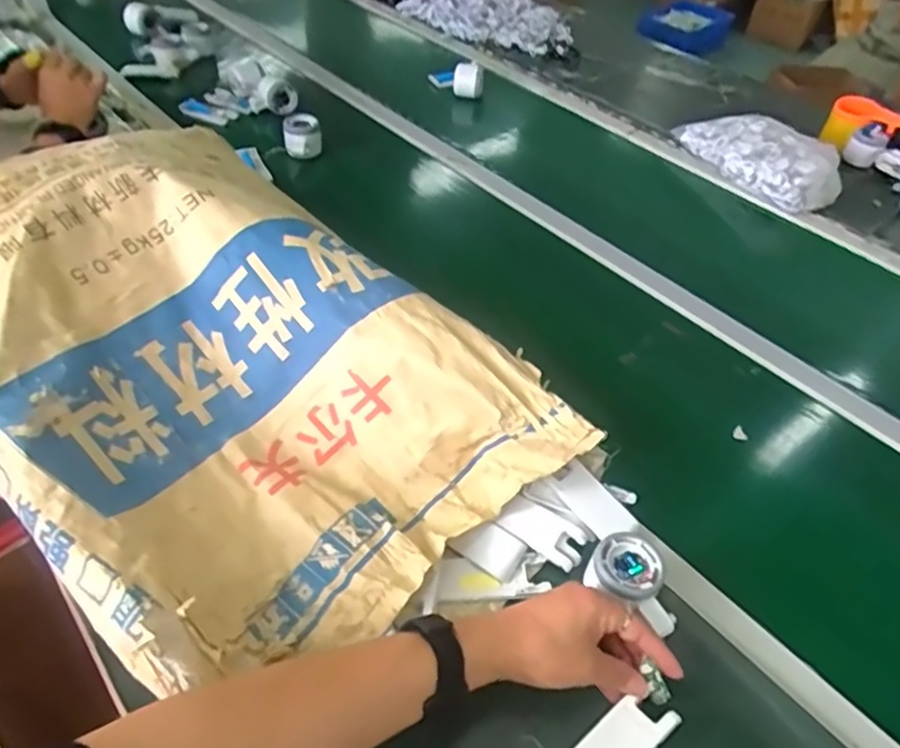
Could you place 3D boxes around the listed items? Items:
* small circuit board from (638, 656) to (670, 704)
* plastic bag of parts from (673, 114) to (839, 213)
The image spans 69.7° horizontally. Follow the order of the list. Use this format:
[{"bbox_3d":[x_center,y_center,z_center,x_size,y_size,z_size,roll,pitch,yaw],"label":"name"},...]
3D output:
[{"bbox_3d":[0.158,0.240,0.502,0.013,0.007,0.032,-24,77,-25],"label":"small circuit board"},{"bbox_3d":[0.521,-0.375,1.116,0.133,0.080,0.305,-18,51,-21],"label":"plastic bag of parts"}]

